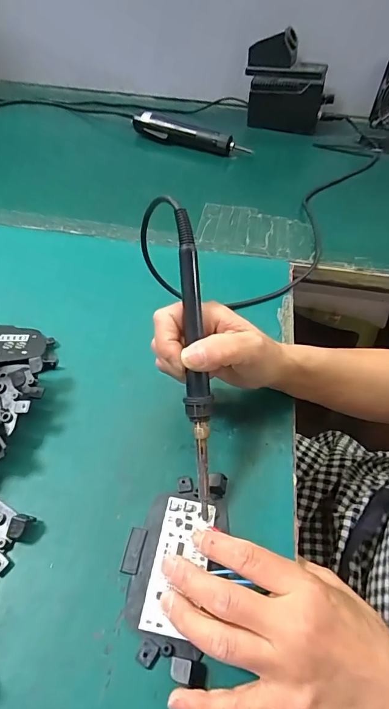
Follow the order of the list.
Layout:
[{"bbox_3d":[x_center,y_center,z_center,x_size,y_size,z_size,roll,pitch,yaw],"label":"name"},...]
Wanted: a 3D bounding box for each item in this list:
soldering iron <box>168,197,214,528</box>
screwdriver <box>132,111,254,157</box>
[{"bbox_3d":[0.000,0.005,0.265,0.017,0.017,0.218,-5,91,-9],"label":"soldering iron"},{"bbox_3d":[-0.012,-0.410,0.705,0.234,0.037,0.031,20,53,13],"label":"screwdriver"}]

